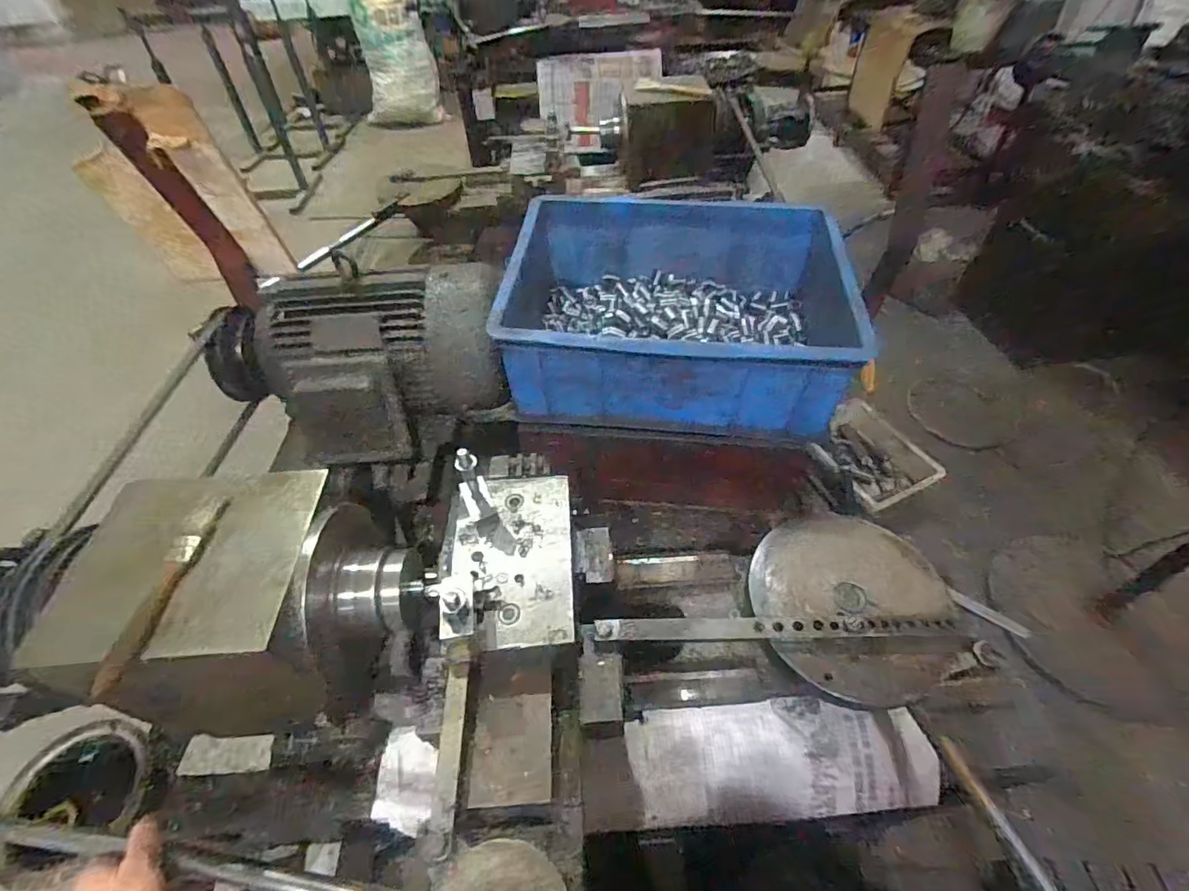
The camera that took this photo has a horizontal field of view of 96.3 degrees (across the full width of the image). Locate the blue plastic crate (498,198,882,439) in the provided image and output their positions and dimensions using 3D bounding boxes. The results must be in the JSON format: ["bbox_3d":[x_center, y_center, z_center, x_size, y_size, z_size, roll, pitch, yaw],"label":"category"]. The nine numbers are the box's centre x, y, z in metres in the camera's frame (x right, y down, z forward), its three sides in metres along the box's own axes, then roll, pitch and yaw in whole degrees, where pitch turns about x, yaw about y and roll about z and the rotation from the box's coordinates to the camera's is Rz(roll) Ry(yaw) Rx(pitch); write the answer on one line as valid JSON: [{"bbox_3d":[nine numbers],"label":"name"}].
[{"bbox_3d":[0.107,-0.185,0.704,0.407,0.138,0.339,4,49,6],"label":"blue plastic crate"}]

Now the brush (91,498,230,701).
[{"bbox_3d":[-0.311,0.102,0.385,0.021,0.013,0.148,0,49,3],"label":"brush"}]

